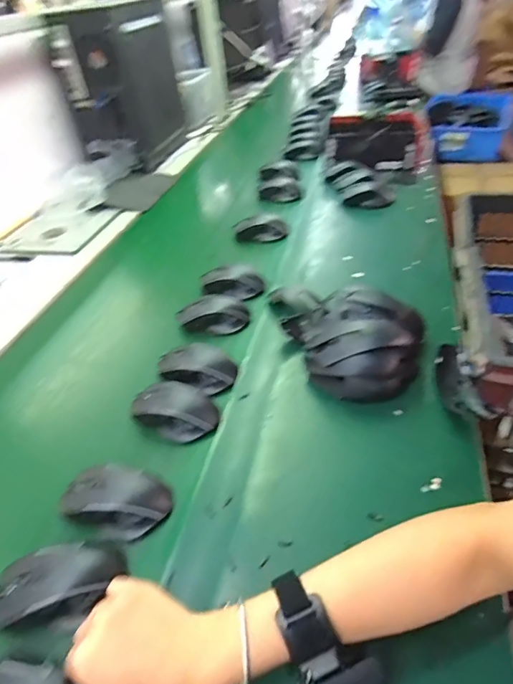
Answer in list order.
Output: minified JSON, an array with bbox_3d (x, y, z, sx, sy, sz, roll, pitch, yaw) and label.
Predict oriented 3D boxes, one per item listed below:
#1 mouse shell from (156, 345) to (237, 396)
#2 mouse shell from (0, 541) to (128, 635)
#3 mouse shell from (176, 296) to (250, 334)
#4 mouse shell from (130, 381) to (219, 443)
[{"bbox_3d":[-0.086,0.034,0.603,0.112,0.040,0.062,7,44,15],"label":"mouse shell"},{"bbox_3d":[-0.184,0.223,0.398,0.114,0.038,0.066,-13,42,-6],"label":"mouse shell"},{"bbox_3d":[-0.070,-0.045,0.696,0.117,0.035,0.056,-1,42,6],"label":"mouse shell"},{"bbox_3d":[-0.105,0.084,0.548,0.110,0.039,0.069,8,44,16],"label":"mouse shell"}]

